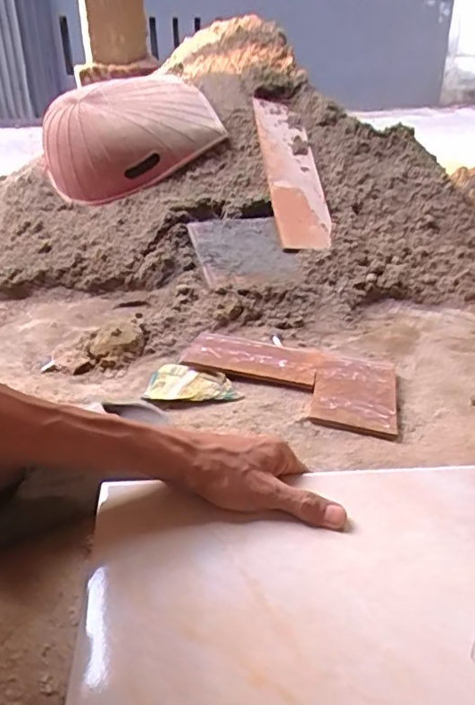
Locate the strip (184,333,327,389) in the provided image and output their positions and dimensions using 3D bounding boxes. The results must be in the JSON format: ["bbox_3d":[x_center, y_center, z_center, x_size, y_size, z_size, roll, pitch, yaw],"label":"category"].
[{"bbox_3d":[0.021,0.005,0.821,0.197,0.013,0.091,5,28,12],"label":"strip"}]

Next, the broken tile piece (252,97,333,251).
[{"bbox_3d":[0.110,-0.365,1.130,0.107,0.028,0.420,-4,59,-8],"label":"broken tile piece"}]

